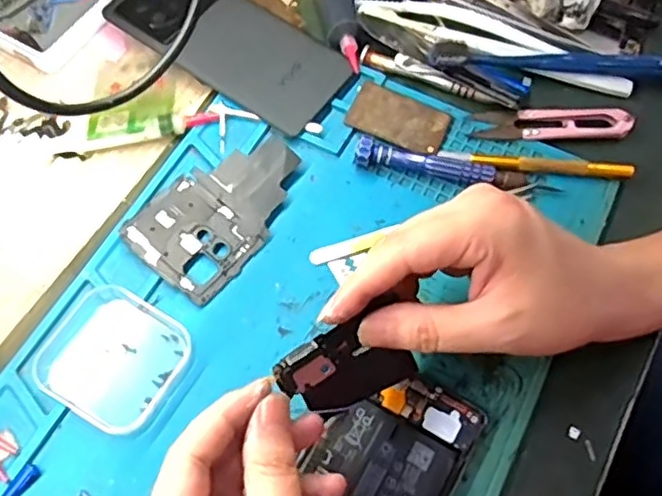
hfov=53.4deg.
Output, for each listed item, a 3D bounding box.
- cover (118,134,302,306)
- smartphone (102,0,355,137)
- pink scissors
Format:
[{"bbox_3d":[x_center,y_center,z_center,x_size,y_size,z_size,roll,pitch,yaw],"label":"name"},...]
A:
[{"bbox_3d":[-0.064,-0.025,0.383,0.065,0.009,0.105,33,68,15],"label":"cover"},{"bbox_3d":[-0.066,-0.139,0.435,0.156,0.011,0.072,33,68,10],"label":"smartphone"},{"bbox_3d":[0.139,-0.079,0.414,0.096,0.010,0.021,0,64,0],"label":"pink scissors"}]

